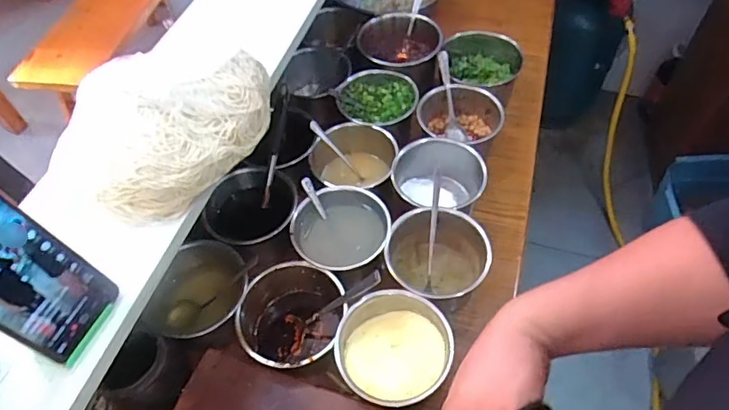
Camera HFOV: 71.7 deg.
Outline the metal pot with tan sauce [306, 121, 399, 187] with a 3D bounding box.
[{"bbox_3d":[-0.015,-0.054,0.798,0.134,0.100,0.119,-7,53,-2],"label":"metal pot with tan sauce"}]

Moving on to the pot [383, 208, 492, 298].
[{"bbox_3d":[0.095,0.077,0.682,0.133,0.087,0.135,-2,53,2],"label":"pot"}]

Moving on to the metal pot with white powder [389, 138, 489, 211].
[{"bbox_3d":[0.116,-0.030,0.764,0.142,0.083,0.126,-2,53,2],"label":"metal pot with white powder"}]

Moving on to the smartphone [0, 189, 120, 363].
[{"bbox_3d":[-0.263,0.051,0.383,0.006,0.165,0.075,3,51,32],"label":"smartphone"}]

